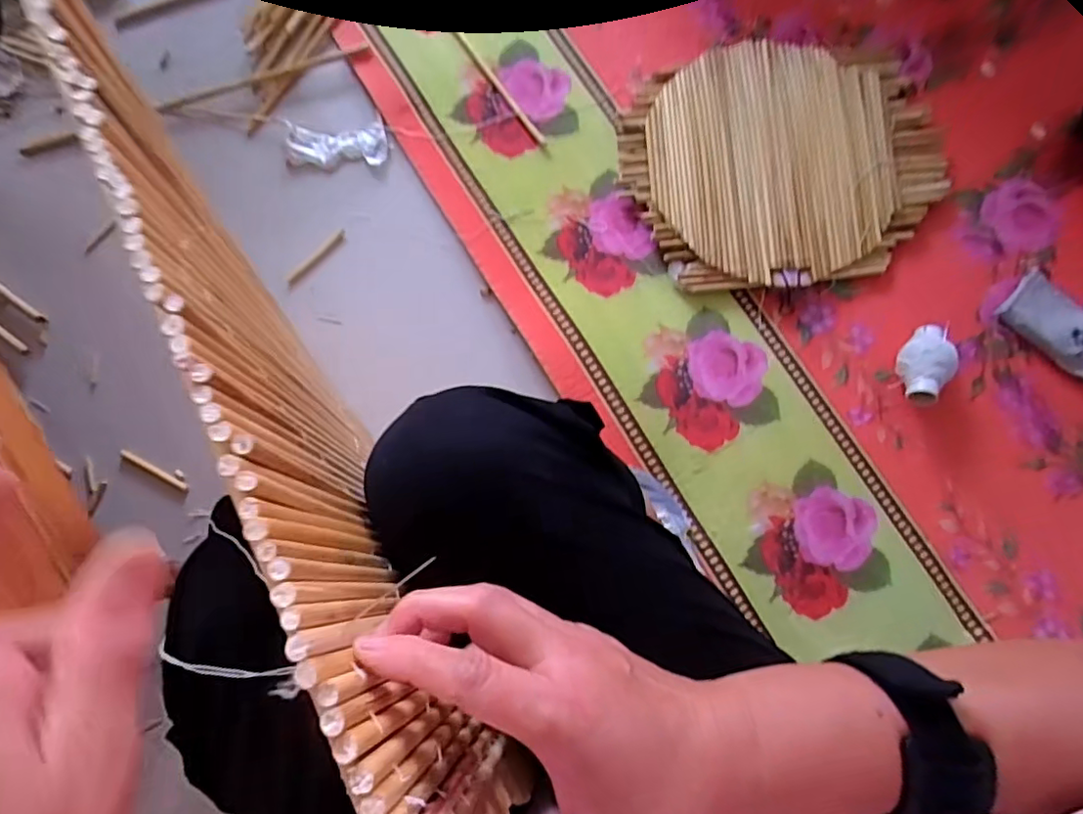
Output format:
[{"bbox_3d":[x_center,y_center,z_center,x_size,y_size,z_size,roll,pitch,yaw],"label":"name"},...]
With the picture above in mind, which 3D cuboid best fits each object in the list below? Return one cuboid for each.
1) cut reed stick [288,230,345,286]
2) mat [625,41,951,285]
[{"bbox_3d":[-0.295,-0.197,0.771,0.011,0.004,0.098,44,81,7],"label":"cut reed stick"},{"bbox_3d":[0.313,-0.322,0.770,0.402,0.029,0.334,-3,79,2],"label":"mat"}]

